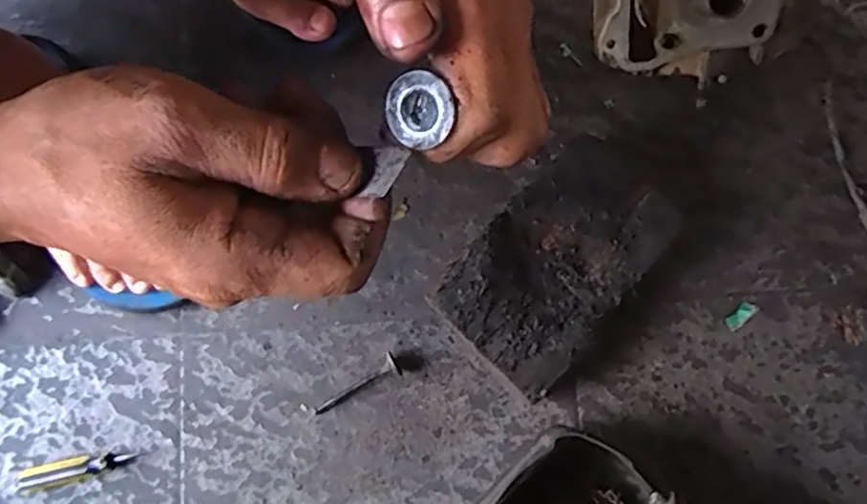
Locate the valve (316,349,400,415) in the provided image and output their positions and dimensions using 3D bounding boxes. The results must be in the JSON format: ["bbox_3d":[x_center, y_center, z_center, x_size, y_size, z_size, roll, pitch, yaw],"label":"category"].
[{"bbox_3d":[-0.056,0.104,0.481,0.071,0.015,0.018,-37,81,-5],"label":"valve"}]

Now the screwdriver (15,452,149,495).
[{"bbox_3d":[-0.262,0.158,0.469,0.089,0.013,0.018,-17,80,-2],"label":"screwdriver"}]

